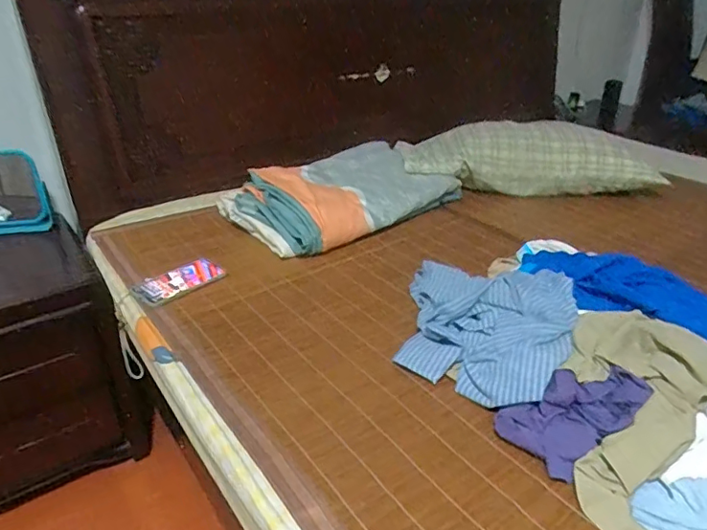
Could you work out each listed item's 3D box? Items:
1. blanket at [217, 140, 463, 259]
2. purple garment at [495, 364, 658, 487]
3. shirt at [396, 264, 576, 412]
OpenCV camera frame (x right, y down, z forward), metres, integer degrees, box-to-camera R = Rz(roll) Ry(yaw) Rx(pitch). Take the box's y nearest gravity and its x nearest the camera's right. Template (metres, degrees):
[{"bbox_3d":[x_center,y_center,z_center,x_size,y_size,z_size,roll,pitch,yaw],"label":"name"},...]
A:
[{"bbox_3d":[-0.018,-0.175,1.305,0.532,0.118,0.307,-22,36,-34],"label":"blanket"},{"bbox_3d":[0.278,0.182,0.671,0.176,0.055,0.106,-17,32,-30],"label":"purple garment"},{"bbox_3d":[0.190,0.086,0.813,0.261,0.087,0.274,10,29,18],"label":"shirt"}]

